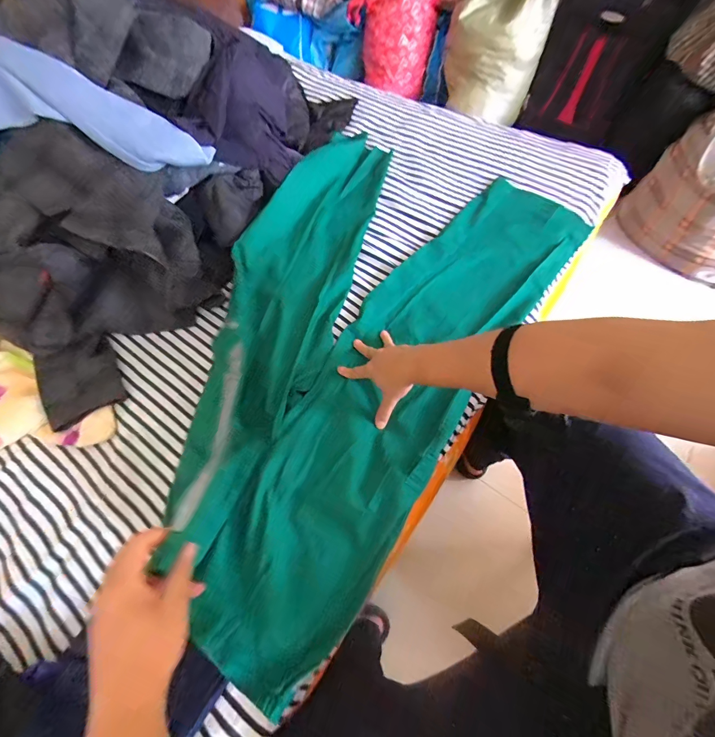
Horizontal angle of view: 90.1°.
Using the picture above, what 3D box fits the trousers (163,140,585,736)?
[{"bbox_3d":[-0.036,-0.080,0.597,0.534,0.143,0.952,33,72,15],"label":"trousers"}]

